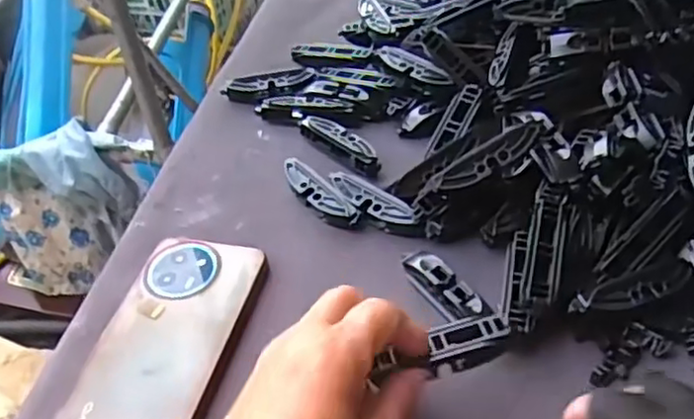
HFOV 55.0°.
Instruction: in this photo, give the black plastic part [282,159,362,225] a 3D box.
[{"bbox_3d":[-0.020,-0.009,0.468,0.018,0.016,0.077,-31,50,-24],"label":"black plastic part"}]

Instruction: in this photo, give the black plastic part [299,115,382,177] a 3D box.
[{"bbox_3d":[-0.004,-0.050,0.507,0.019,0.014,0.074,-36,52,-28],"label":"black plastic part"}]

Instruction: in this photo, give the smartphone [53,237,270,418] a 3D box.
[{"bbox_3d":[-0.107,0.083,0.387,0.077,0.013,0.163,8,46,13],"label":"smartphone"}]

